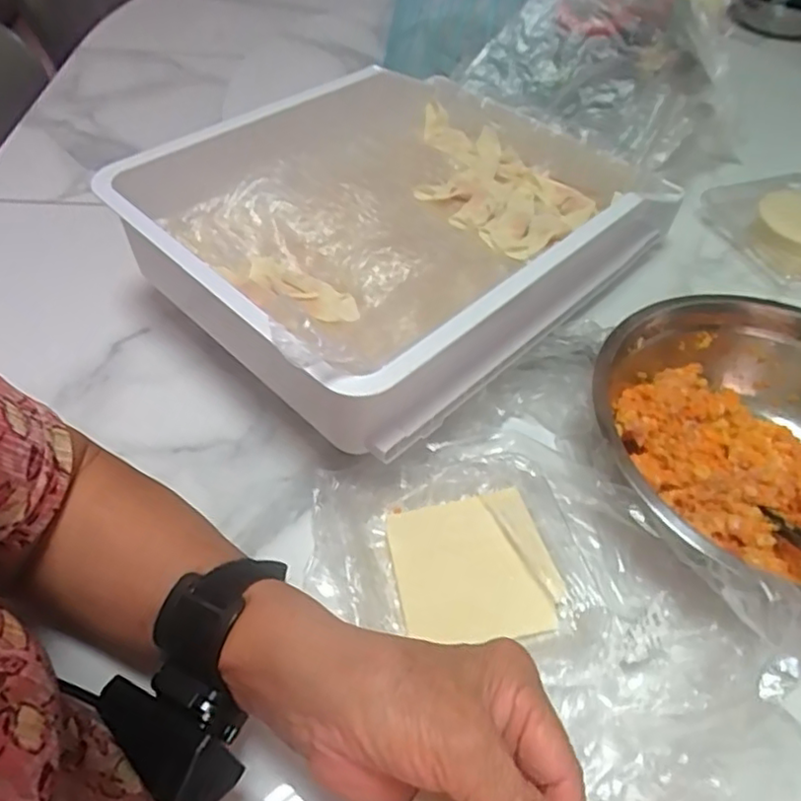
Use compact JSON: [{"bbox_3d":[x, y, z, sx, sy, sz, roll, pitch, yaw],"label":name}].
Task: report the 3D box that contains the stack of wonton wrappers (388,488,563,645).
[{"bbox_3d":[0.044,0.100,0.384,0.090,0.010,0.088,-6,51,-10],"label":"stack of wonton wrappers"}]

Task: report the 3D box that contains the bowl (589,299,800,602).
[{"bbox_3d":[0.231,0.028,0.413,0.219,0.073,0.213,2,50,-3],"label":"bowl"}]

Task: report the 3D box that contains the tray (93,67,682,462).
[{"bbox_3d":[0.008,-0.144,0.483,0.359,0.074,0.275,-35,61,-28],"label":"tray"}]

